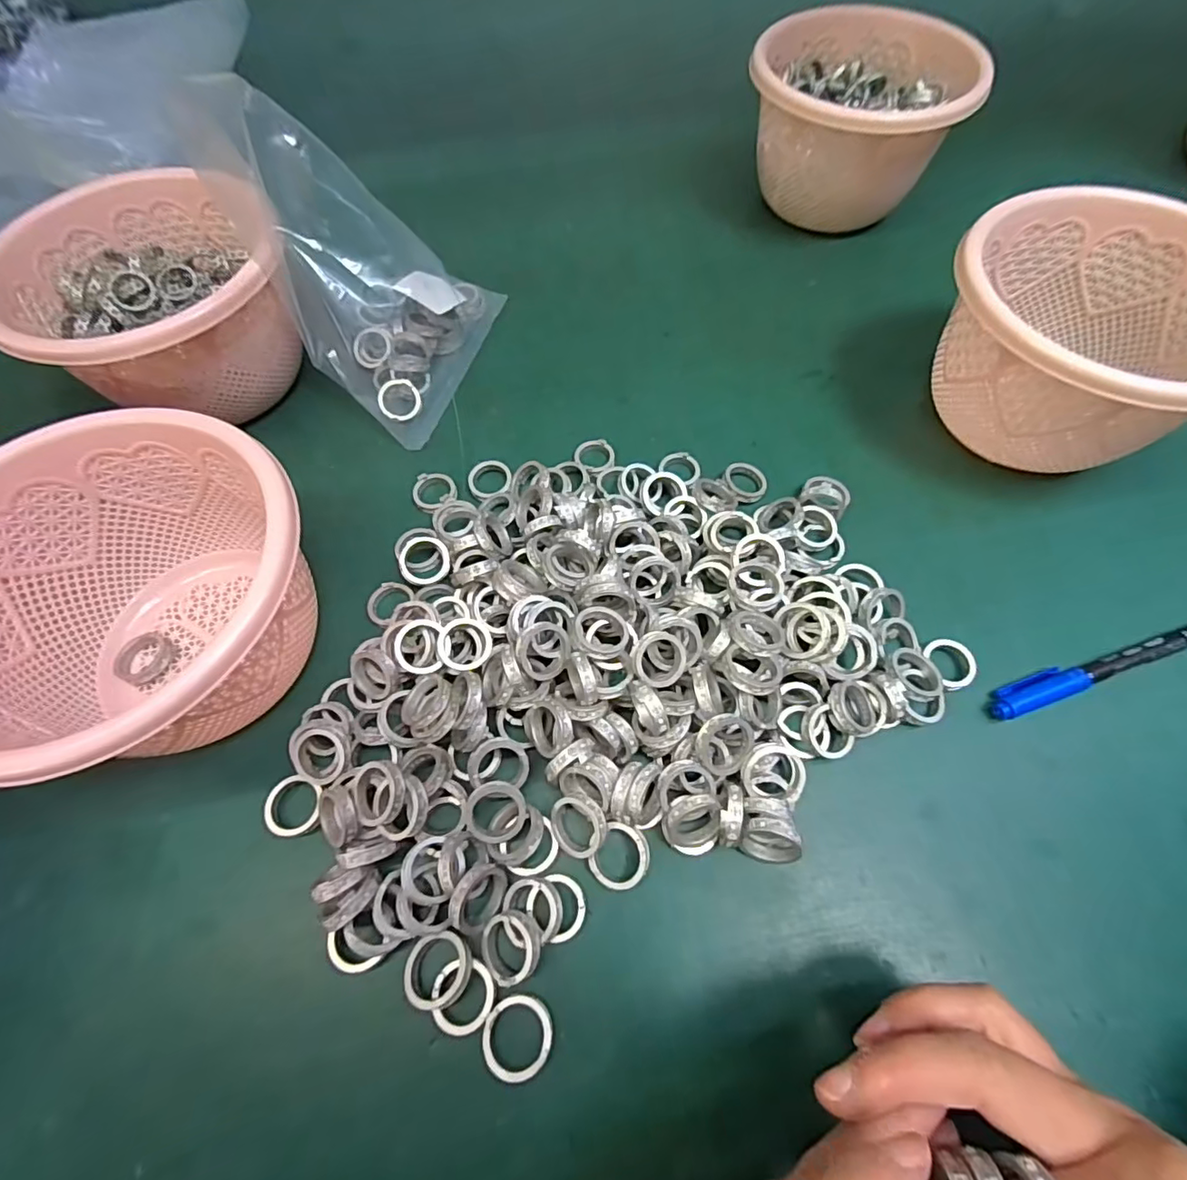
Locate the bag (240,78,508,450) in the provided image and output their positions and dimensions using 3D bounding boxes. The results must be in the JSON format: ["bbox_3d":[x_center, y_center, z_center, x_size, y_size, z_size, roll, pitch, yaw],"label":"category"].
[{"bbox_3d":[-0.127,-0.185,0.312,0.087,0.123,0.136,16,66,8],"label":"bag"}]

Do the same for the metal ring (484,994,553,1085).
[{"bbox_3d":[-0.028,0.167,0.203,0.025,0.004,0.026,0,65,1],"label":"metal ring"}]

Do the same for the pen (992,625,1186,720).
[{"bbox_3d":[0.248,0.033,0.258,0.138,0.009,0.014,-18,66,-8],"label":"pen"}]

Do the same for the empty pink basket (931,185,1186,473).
[{"bbox_3d":[0.252,-0.127,0.292,0.138,0.089,0.136,0,65,1],"label":"empty pink basket"}]

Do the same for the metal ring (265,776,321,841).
[{"bbox_3d":[-0.132,0.095,0.240,0.024,0.008,0.025,0,65,1],"label":"metal ring"}]

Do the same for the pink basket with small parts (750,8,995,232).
[{"bbox_3d":[0.183,-0.330,0.394,0.138,0.087,0.122,30,69,14],"label":"pink basket with small parts"}]

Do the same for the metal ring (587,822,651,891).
[{"bbox_3d":[0.011,0.110,0.226,0.025,0.011,0.026,-5,75,15],"label":"metal ring"}]

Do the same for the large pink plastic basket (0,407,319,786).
[{"bbox_3d":[-0.189,0.007,0.239,0.145,0.086,0.137,0,65,1],"label":"large pink plastic basket"}]

